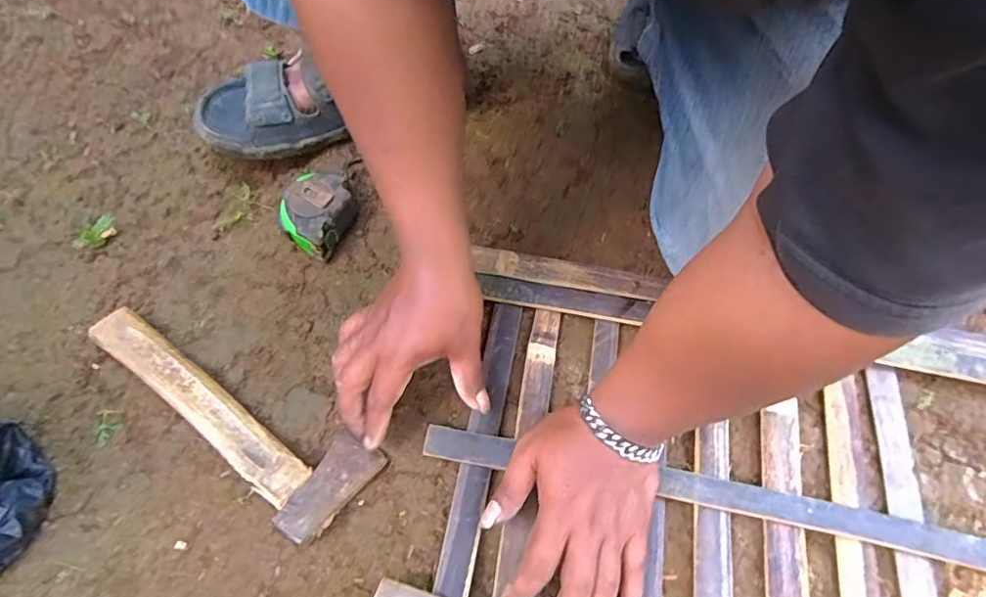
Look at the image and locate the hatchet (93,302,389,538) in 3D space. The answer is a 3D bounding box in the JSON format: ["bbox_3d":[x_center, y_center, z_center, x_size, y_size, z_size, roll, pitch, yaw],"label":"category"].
[{"bbox_3d":[-0.221,0.087,0.456,0.267,0.025,0.079,33,66,15],"label":"hatchet"}]

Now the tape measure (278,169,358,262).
[{"bbox_3d":[-0.176,-0.085,0.540,0.058,0.040,0.081,17,63,7],"label":"tape measure"}]

